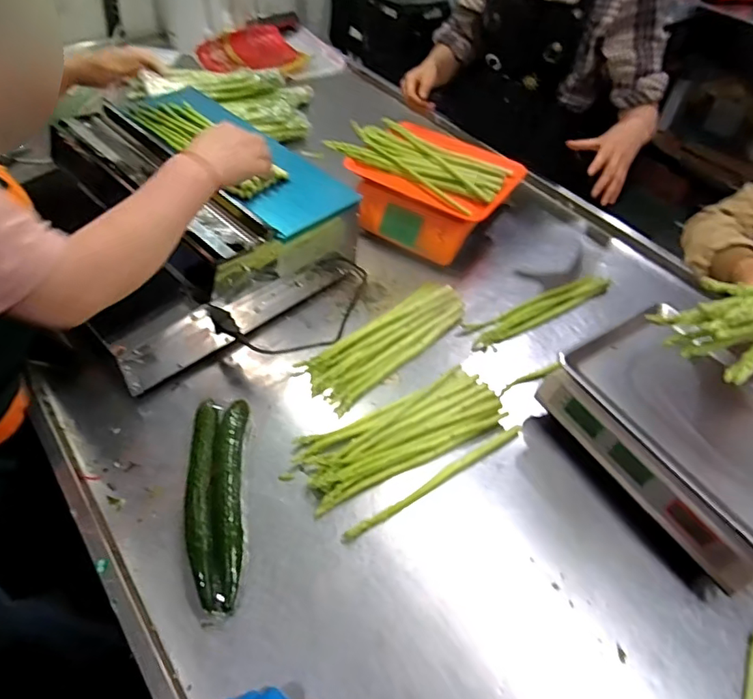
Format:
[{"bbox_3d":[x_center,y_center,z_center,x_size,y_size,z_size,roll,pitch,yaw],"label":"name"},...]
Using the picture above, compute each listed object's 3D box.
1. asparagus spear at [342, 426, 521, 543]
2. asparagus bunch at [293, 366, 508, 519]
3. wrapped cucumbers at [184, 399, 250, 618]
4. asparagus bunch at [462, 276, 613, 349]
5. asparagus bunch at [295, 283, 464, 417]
[{"bbox_3d":[0.089,0.177,0.717,0.308,0.009,0.020,-26,58,-26],"label":"asparagus spear"},{"bbox_3d":[0.040,0.113,0.755,0.313,0.028,0.108,-22,56,-23],"label":"asparagus bunch"},{"bbox_3d":[-0.202,0.184,0.660,0.073,0.041,0.271,-2,50,-8],"label":"wrapped cucumbers"},{"bbox_3d":[0.302,-0.079,0.961,0.325,0.020,0.058,-24,57,-24],"label":"asparagus bunch"},{"bbox_3d":[0.022,-0.018,0.865,0.100,0.035,0.308,39,56,24],"label":"asparagus bunch"}]

